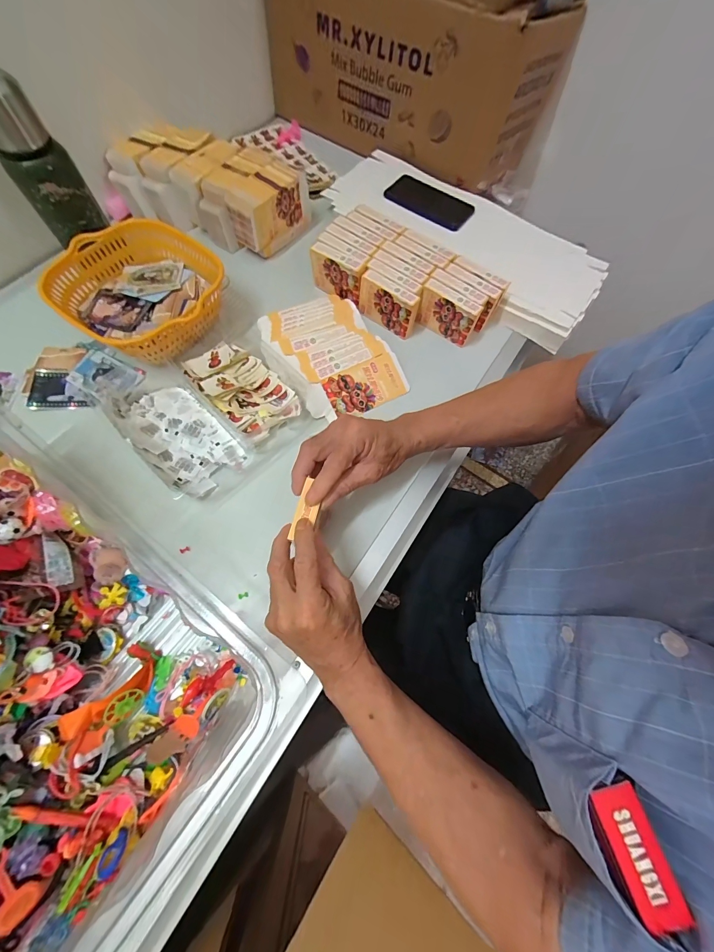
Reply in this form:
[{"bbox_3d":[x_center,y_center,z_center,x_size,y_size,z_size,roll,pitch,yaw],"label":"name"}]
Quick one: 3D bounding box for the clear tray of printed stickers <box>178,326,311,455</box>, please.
[{"bbox_3d":[-0.147,-0.124,0.461,0.116,0.028,0.175,-38,75,-16],"label":"clear tray of printed stickers"}]

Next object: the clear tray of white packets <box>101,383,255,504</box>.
[{"bbox_3d":[-0.225,-0.057,0.418,0.182,0.052,0.100,43,72,13],"label":"clear tray of white packets"}]

